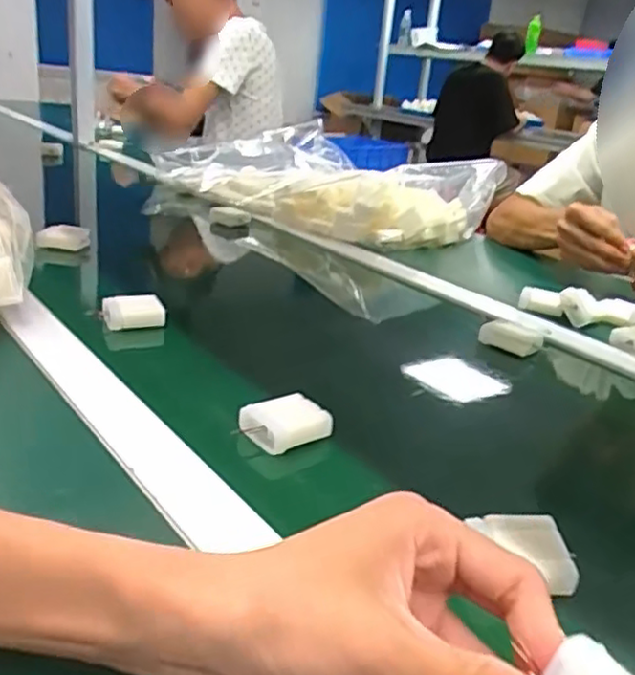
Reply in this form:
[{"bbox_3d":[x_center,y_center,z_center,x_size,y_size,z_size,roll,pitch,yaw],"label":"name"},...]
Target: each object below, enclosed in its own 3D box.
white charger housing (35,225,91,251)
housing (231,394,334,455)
[{"bbox_3d":[-0.298,-0.117,0.788,0.056,0.024,0.024,-1,24,-17],"label":"white charger housing"},{"bbox_3d":[-0.023,0.057,0.444,0.054,0.018,0.039,-13,29,-37],"label":"housing"}]

